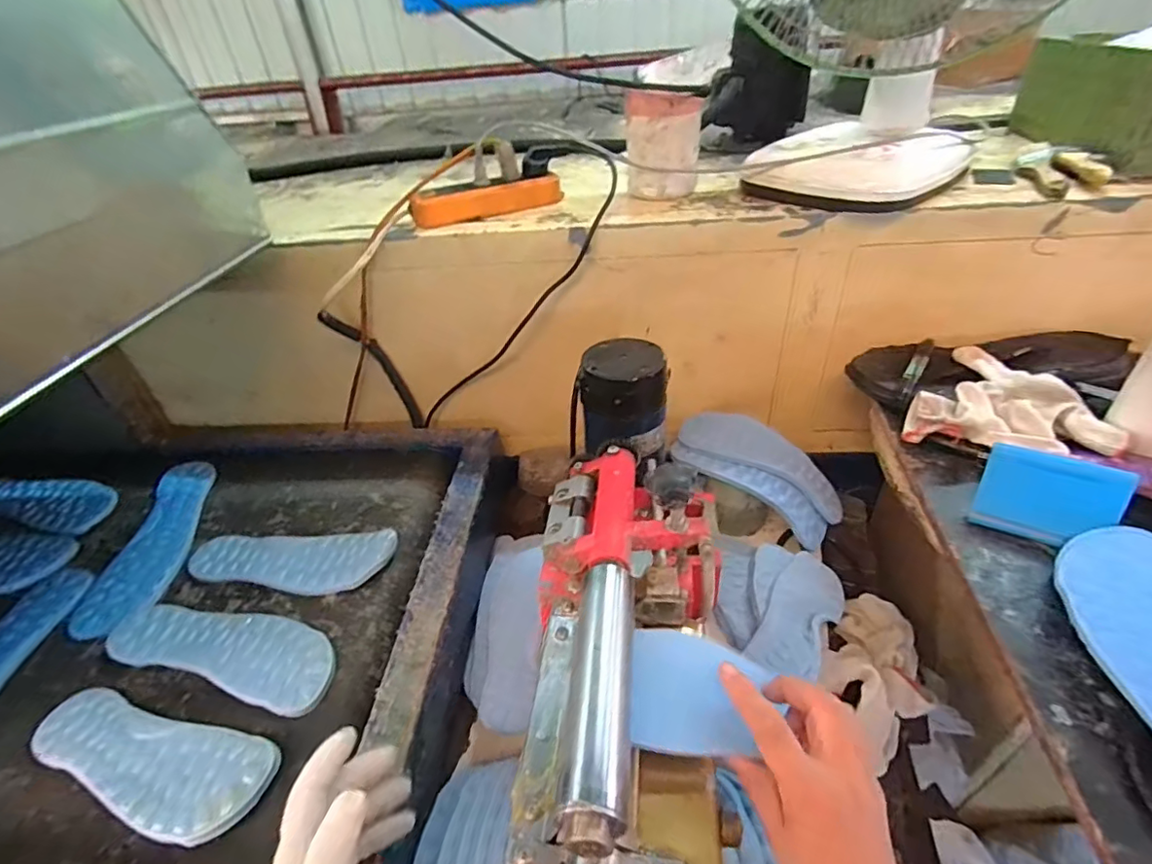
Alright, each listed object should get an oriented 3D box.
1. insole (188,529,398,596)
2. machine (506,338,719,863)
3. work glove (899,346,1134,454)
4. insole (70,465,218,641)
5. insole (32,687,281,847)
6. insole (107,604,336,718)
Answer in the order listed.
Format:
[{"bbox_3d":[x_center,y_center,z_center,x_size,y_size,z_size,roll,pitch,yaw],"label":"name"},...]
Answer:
[{"bbox_3d":[-0.322,0.146,0.619,0.232,0.017,0.077,-2,38,4],"label":"insole"},{"bbox_3d":[0.038,0.083,0.434,0.128,0.097,0.425,2,39,9],"label":"machine"},{"bbox_3d":[0.449,-0.024,0.562,0.165,0.051,0.150,26,48,33],"label":"work glove"},{"bbox_3d":[-0.505,0.127,0.664,0.084,0.010,0.260,-9,39,-5],"label":"insole"},{"bbox_3d":[-0.358,0.269,0.452,0.231,0.018,0.075,7,40,15],"label":"insole"},{"bbox_3d":[-0.341,0.209,0.538,0.236,0.017,0.080,8,40,16],"label":"insole"}]

